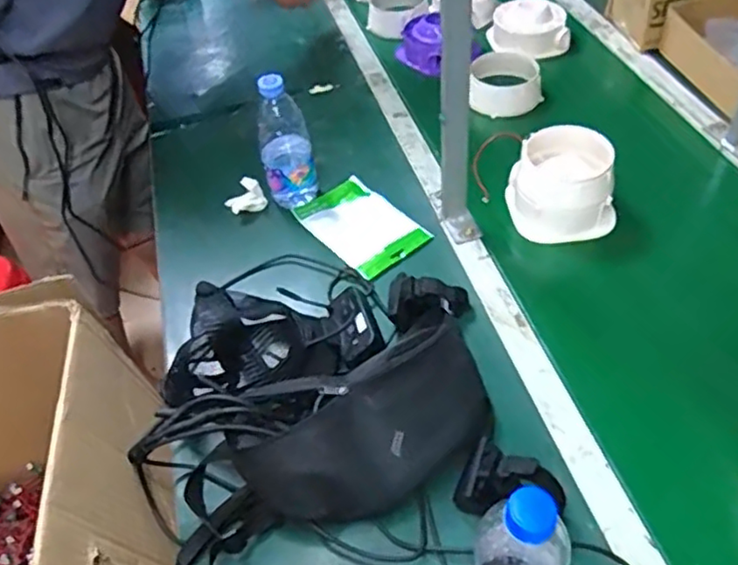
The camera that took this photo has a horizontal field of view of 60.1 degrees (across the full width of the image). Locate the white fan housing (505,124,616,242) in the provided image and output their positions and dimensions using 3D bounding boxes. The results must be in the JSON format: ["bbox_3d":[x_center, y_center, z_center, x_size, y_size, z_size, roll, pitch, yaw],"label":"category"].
[{"bbox_3d":[0.258,-0.137,0.864,0.120,0.114,0.115,-3,48,3],"label":"white fan housing"}]

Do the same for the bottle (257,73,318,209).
[{"bbox_3d":[-0.116,-0.190,0.891,0.072,0.191,0.067,-14,49,-7],"label":"bottle"}]

